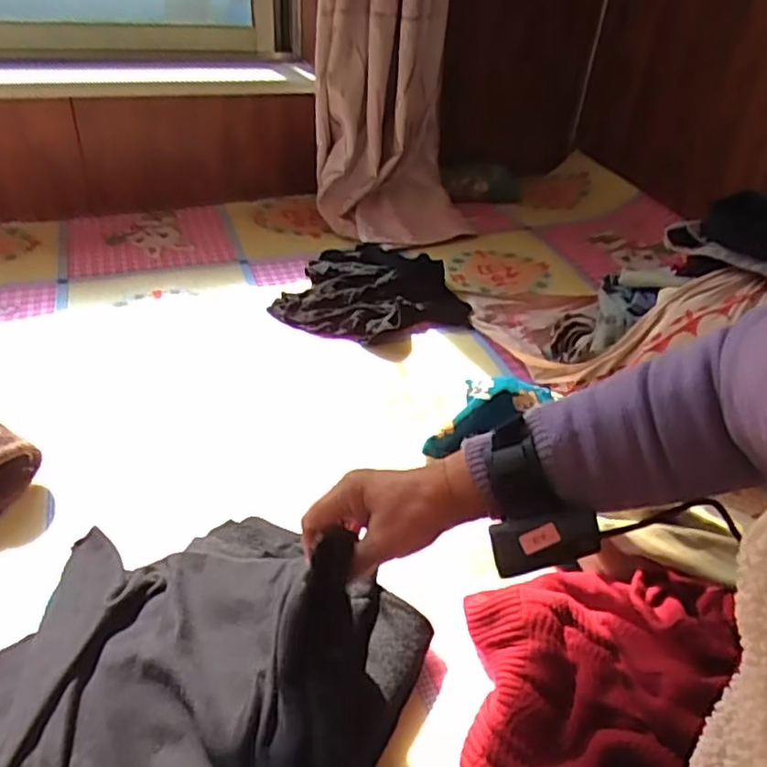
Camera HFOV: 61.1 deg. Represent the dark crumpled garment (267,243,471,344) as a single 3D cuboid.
[{"bbox_3d":[0.002,-0.174,1.156,0.310,0.052,0.312,3,35,-2],"label":"dark crumpled garment"}]

